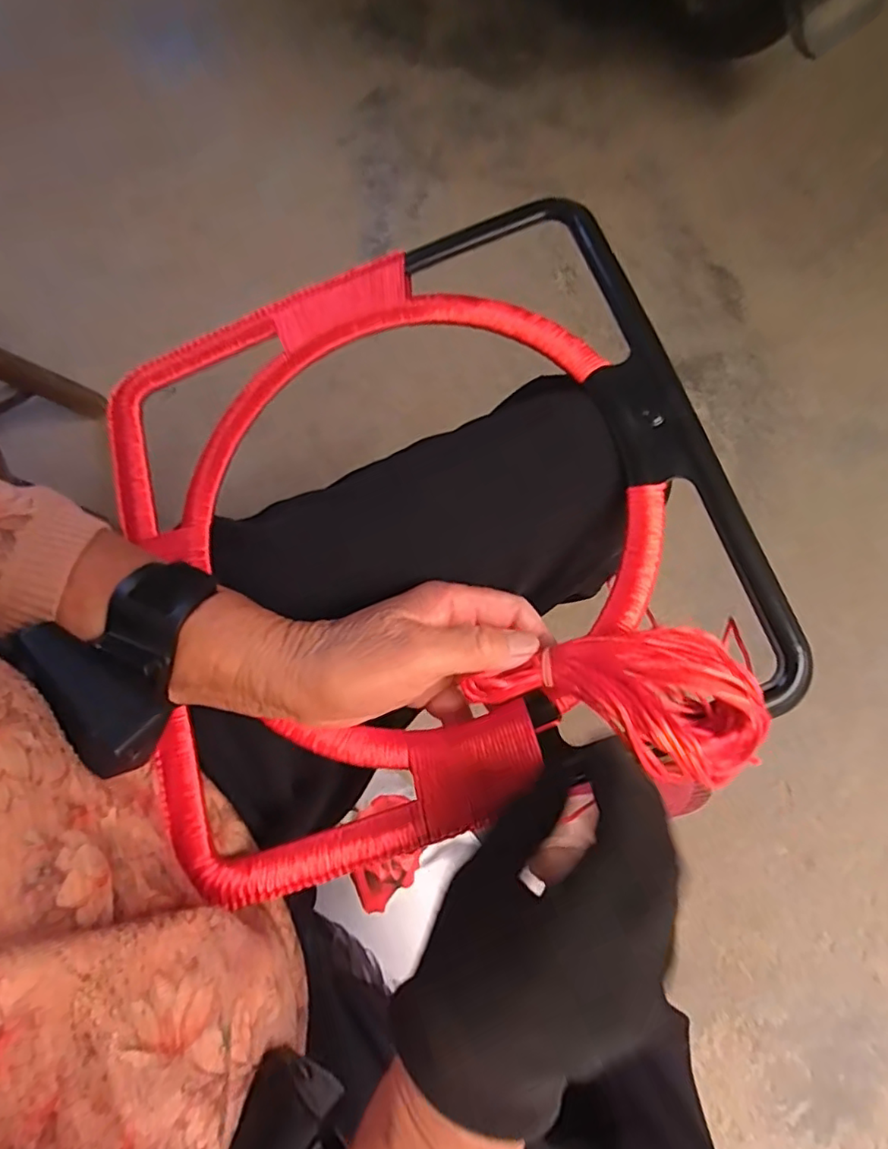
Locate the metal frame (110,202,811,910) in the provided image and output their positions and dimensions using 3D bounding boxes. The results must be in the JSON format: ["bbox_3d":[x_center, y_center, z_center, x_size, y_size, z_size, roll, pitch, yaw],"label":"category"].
[{"bbox_3d":[-0.019,-0.033,0.325,0.321,0.057,0.333,-17,77,-3],"label":"metal frame"}]

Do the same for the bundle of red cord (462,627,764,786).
[{"bbox_3d":[0.078,0.057,0.265,0.126,0.028,0.068,4,77,2],"label":"bundle of red cord"}]

